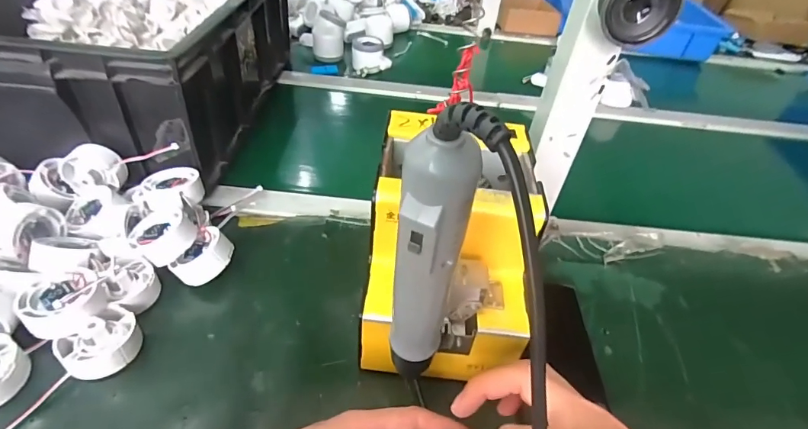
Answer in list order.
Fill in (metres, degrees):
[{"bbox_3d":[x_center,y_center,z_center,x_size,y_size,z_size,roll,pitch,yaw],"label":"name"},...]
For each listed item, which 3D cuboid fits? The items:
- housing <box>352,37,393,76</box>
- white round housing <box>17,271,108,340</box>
[{"bbox_3d":[-0.067,-0.302,0.824,0.064,0.042,0.074,-13,45,-21],"label":"housing"},{"bbox_3d":[-0.275,0.072,0.349,0.052,0.028,0.047,-7,43,-14],"label":"white round housing"}]

